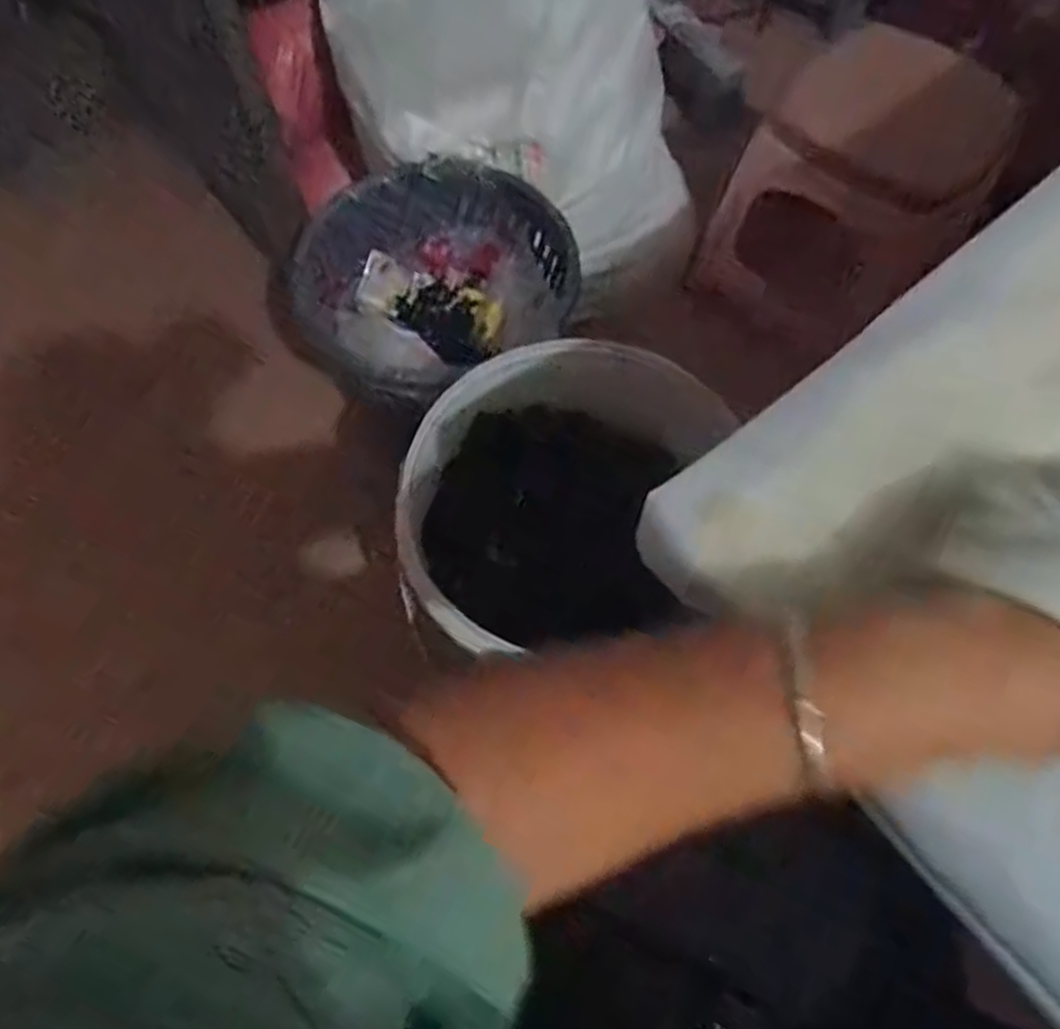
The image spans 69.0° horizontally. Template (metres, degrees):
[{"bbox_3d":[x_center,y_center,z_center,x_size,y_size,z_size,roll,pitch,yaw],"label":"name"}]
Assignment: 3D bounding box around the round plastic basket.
[{"bbox_3d":[-0.102,-0.247,0.830,0.251,0.125,0.235,0,66,-1],"label":"round plastic basket"}]

